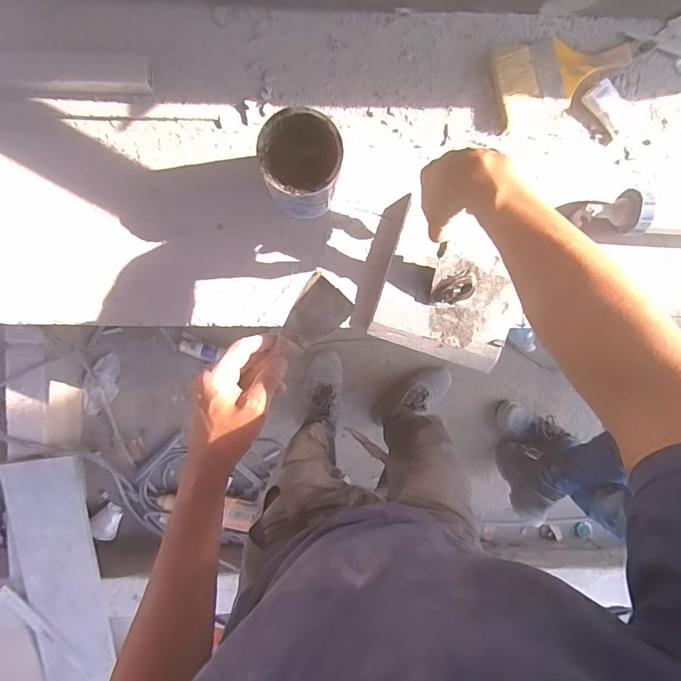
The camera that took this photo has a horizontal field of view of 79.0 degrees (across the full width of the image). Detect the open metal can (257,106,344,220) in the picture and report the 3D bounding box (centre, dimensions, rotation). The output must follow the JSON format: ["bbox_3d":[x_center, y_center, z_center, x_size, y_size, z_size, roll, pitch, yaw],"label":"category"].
[{"bbox_3d":[-0.050,-0.223,0.540,0.095,0.128,0.104,0,94,-3],"label":"open metal can"}]

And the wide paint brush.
[{"bbox_3d":[0.315,-0.381,0.586,0.194,0.025,0.102,-21,94,-1],"label":"wide paint brush"}]

